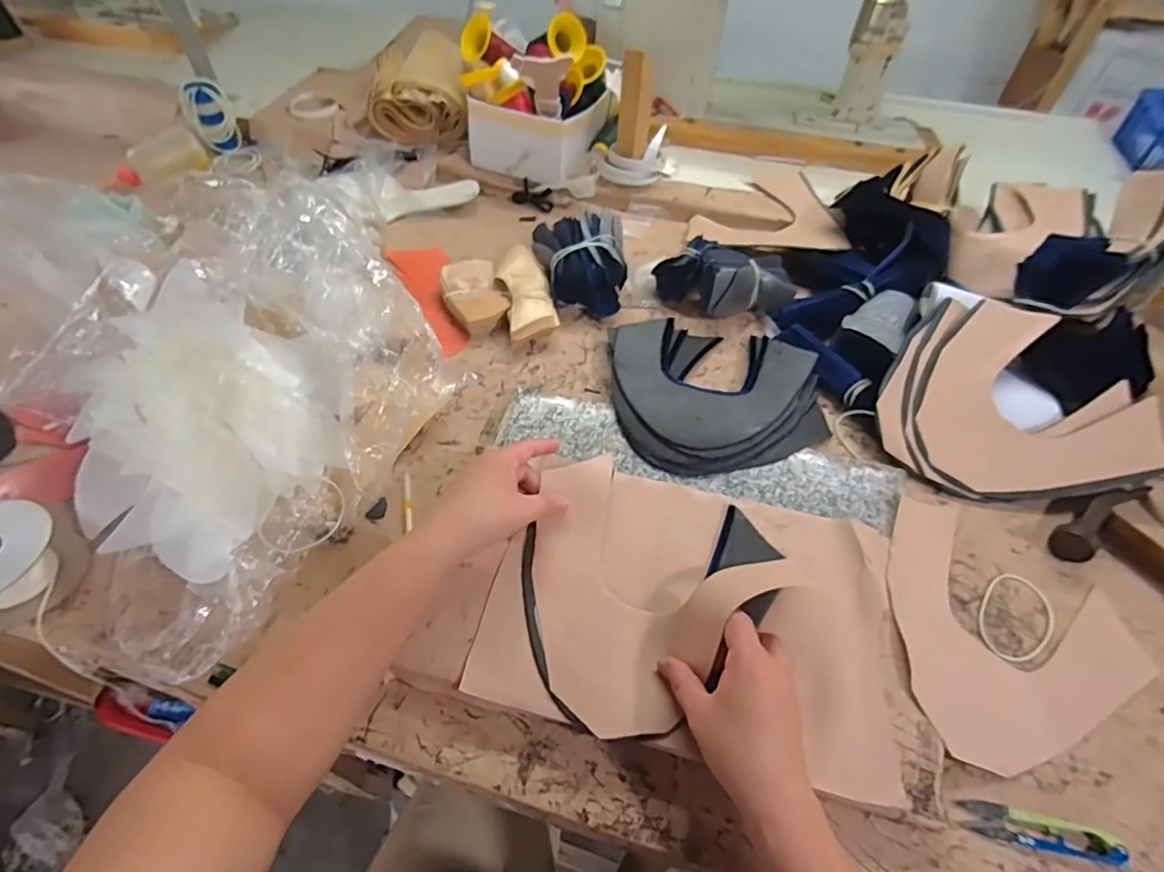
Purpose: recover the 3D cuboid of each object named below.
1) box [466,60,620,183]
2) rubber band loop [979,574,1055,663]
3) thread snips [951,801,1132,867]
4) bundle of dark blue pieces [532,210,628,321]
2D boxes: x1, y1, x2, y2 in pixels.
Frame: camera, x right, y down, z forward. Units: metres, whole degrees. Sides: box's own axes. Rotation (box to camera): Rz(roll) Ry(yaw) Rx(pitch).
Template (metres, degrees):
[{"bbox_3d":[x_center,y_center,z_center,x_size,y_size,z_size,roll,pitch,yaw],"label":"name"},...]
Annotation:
[{"bbox_3d":[-0.060,-0.470,0.855,0.174,0.086,0.158,21,54,14],"label":"box"},{"bbox_3d":[0.373,0.156,0.482,0.055,0.006,0.090,33,59,21],"label":"rubber band loop"},{"bbox_3d":[0.315,0.272,0.385,0.100,0.007,0.023,12,54,6],"label":"thread snips"},{"bbox_3d":[0.003,-0.214,0.704,0.113,0.075,0.116,-8,54,-8],"label":"bundle of dark blue pieces"}]

